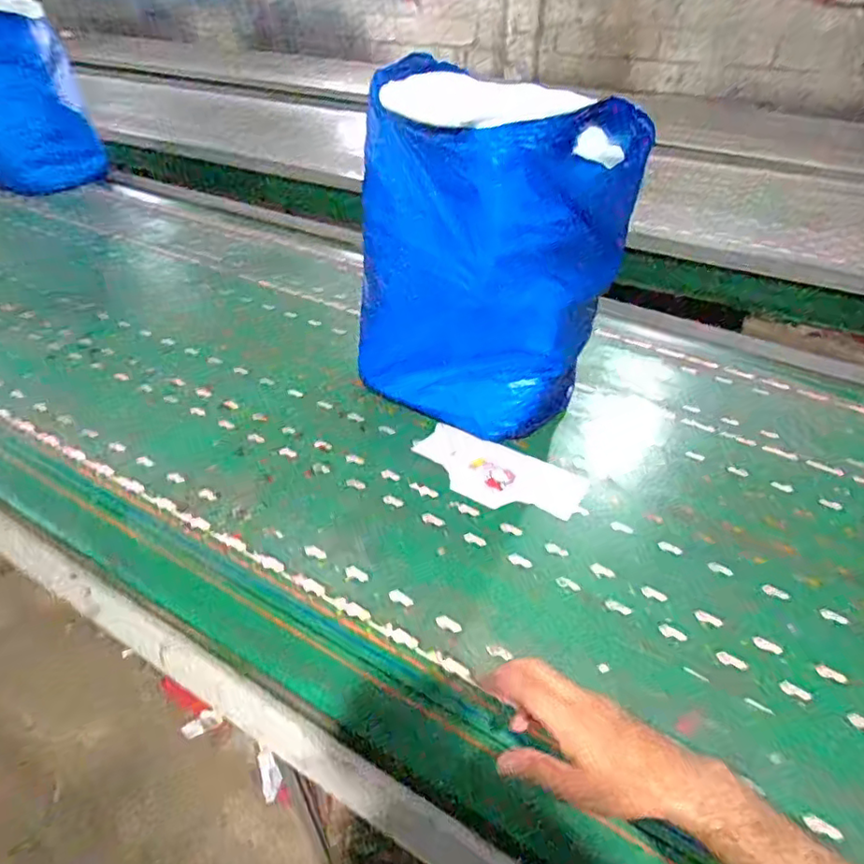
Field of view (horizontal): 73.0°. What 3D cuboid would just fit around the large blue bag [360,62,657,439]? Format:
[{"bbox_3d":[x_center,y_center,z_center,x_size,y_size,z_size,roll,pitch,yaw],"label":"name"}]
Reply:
[{"bbox_3d":[0.092,-0.321,1.092,0.410,0.513,0.329,23,44,26],"label":"large blue bag"}]

